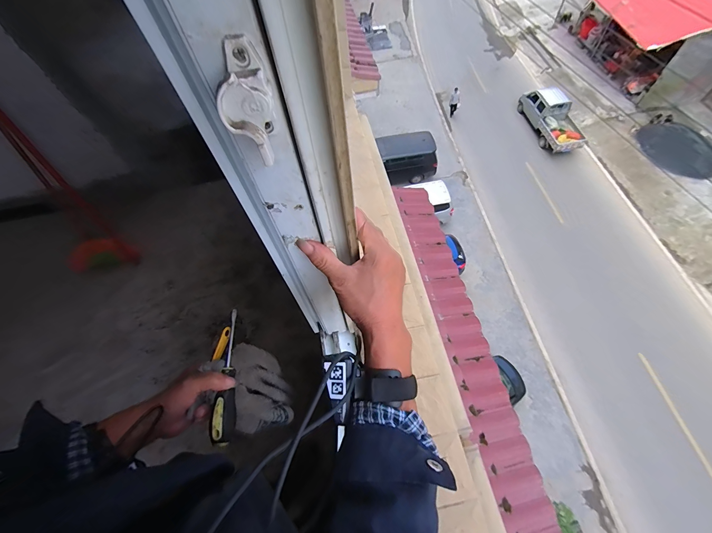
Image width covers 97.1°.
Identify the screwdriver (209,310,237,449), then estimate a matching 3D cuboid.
[{"bbox_3d":[-0.199,0.165,0.490,0.028,0.030,0.199,-6,61,0],"label":"screwdriver"}]

